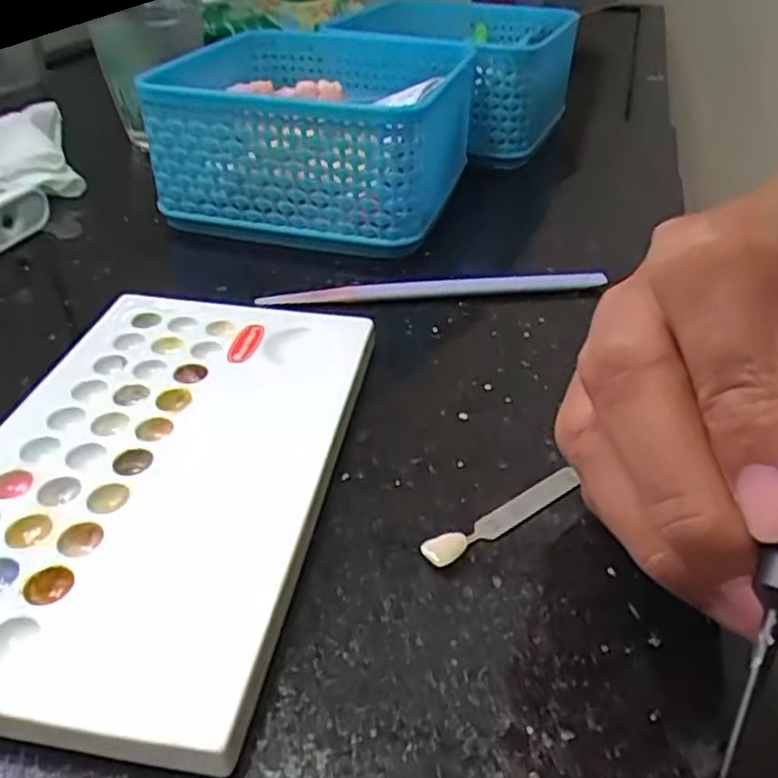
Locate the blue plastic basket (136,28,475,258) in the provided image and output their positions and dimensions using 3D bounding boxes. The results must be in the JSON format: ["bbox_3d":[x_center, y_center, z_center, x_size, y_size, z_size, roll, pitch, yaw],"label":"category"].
[{"bbox_3d":[-0.033,-0.123,0.356,0.130,0.076,0.142,10,37,11],"label":"blue plastic basket"}]

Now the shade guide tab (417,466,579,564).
[{"bbox_3d":[0.031,0.034,0.190,0.053,0.005,0.008,-24,44,-31],"label":"shade guide tab"}]

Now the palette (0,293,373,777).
[{"bbox_3d":[-0.063,0.017,0.195,0.094,0.016,0.151,7,37,7],"label":"palette"}]

